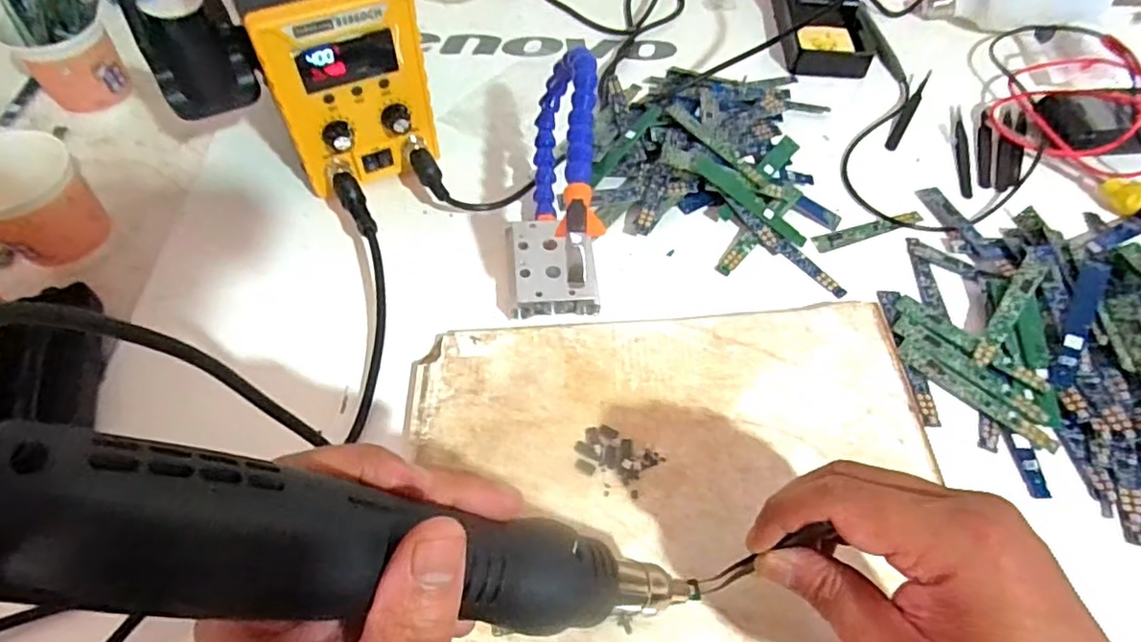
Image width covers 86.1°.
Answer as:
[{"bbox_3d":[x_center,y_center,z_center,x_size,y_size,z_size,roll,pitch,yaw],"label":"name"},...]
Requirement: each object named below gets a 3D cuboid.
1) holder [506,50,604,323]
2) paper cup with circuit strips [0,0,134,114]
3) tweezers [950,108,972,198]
[{"bbox_3d":[-0.012,-0.087,0.391,0.057,0.096,0.171,-2,56,-4],"label":"holder"},{"bbox_3d":[-0.388,-0.225,0.471,0.075,0.110,0.080,1,56,-2],"label":"paper cup with circuit strips"},{"bbox_3d":[0.328,-0.144,0.513,0.013,0.004,0.114,14,57,7],"label":"tweezers"}]

